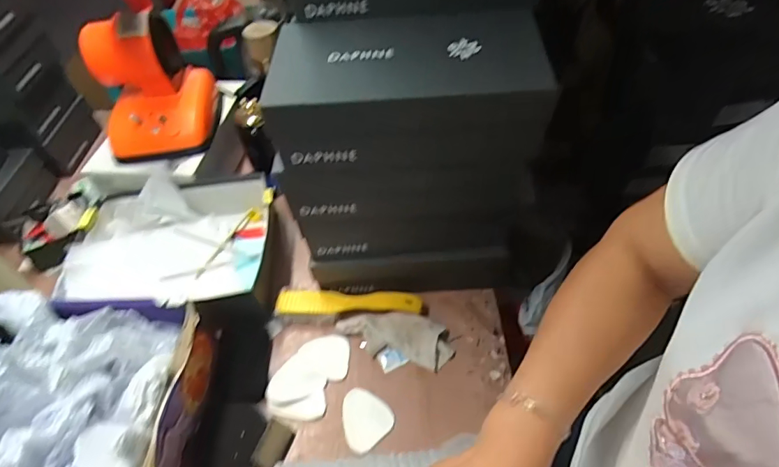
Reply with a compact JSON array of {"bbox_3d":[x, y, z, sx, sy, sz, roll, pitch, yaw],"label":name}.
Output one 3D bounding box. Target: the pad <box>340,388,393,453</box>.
[{"bbox_3d":[-0.037,0.255,0.643,0.067,0.008,0.078,-32,55,-20],"label":"pad"}]

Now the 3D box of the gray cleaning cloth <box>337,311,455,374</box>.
[{"bbox_3d":[0.008,0.154,0.702,0.176,0.020,0.070,11,52,13],"label":"gray cleaning cloth"}]

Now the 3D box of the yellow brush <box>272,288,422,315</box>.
[{"bbox_3d":[-0.064,0.114,0.728,0.230,0.034,0.044,1,51,6],"label":"yellow brush"}]

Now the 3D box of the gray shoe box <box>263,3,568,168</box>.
[{"bbox_3d":[0.022,-0.163,0.537,0.293,0.118,0.165,-2,50,4],"label":"gray shoe box"}]

